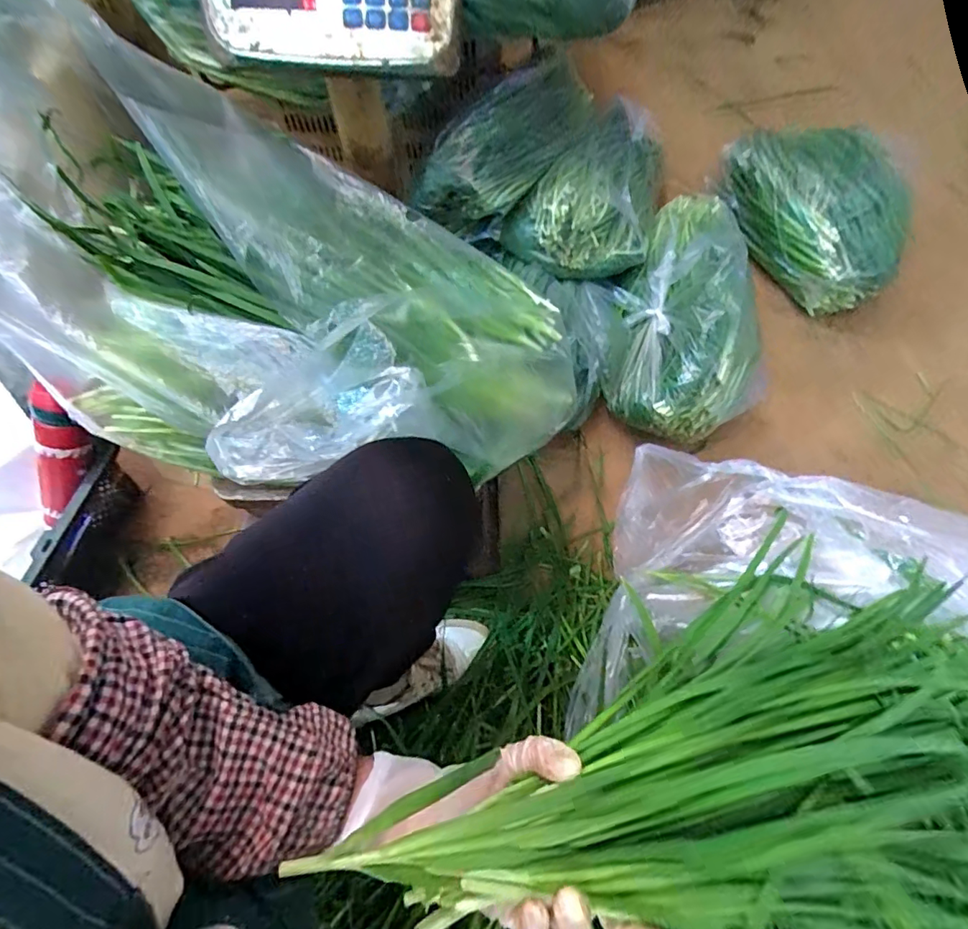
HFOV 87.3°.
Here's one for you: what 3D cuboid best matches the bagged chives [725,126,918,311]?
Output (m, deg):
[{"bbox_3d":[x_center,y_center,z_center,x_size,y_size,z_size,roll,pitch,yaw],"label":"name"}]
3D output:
[{"bbox_3d":[0.610,-0.477,0.952,0.203,0.165,0.386,-10,65,-5],"label":"bagged chives"}]

